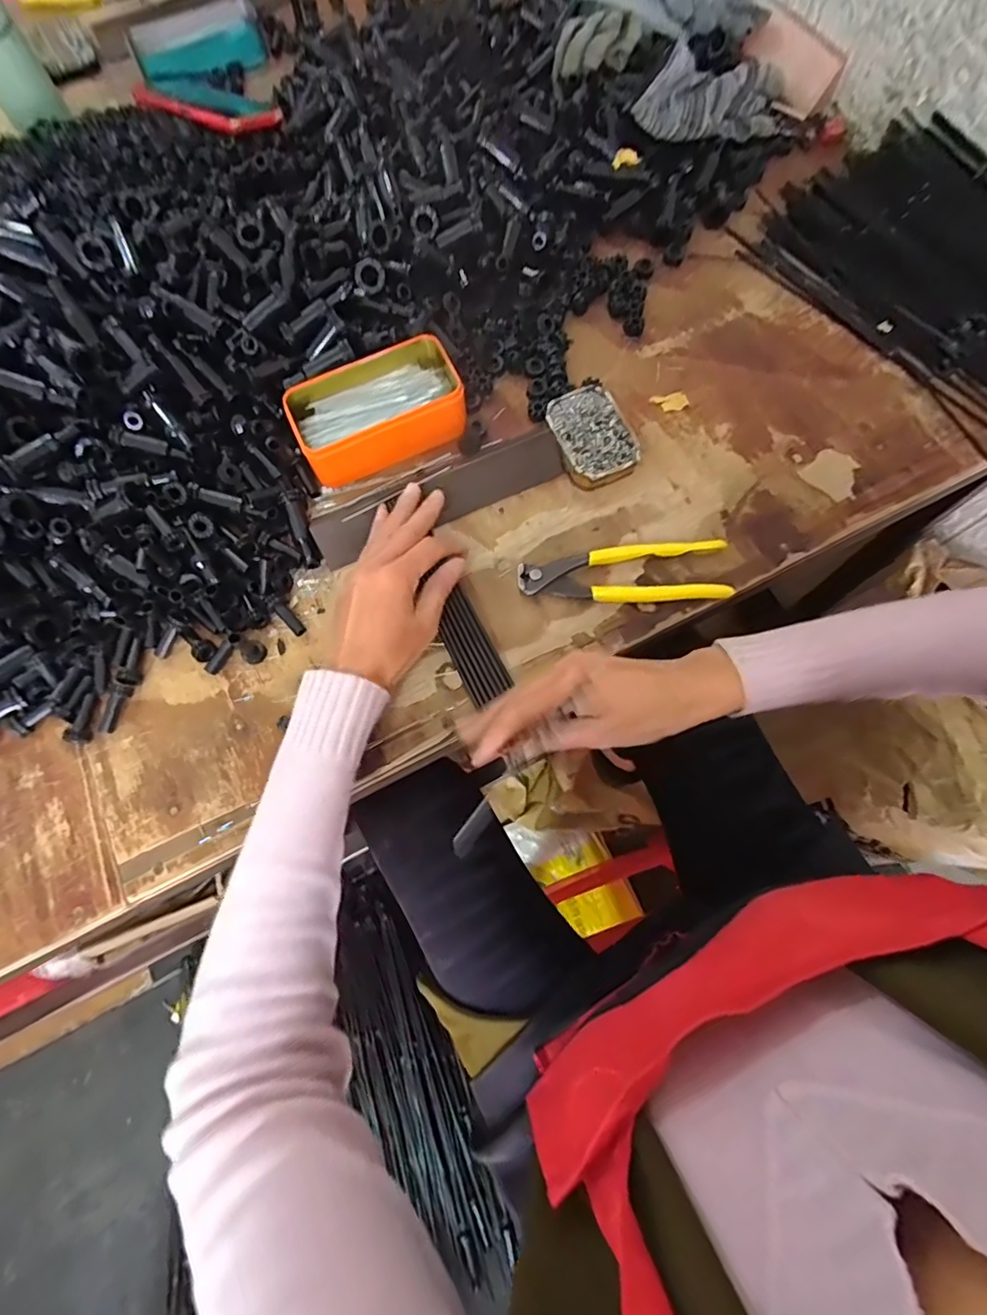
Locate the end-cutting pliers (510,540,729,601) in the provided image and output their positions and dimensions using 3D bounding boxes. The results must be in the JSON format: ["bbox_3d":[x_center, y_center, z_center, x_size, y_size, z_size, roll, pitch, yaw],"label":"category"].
[{"bbox_3d":[0.102,-0.067,0.434,0.162,0.013,0.045,-2,74,1],"label":"end-cutting pliers"}]

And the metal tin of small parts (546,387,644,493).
[{"bbox_3d":[0.086,-0.188,0.470,0.061,0.019,0.091,-24,75,-5],"label":"metal tin of small parts"}]

